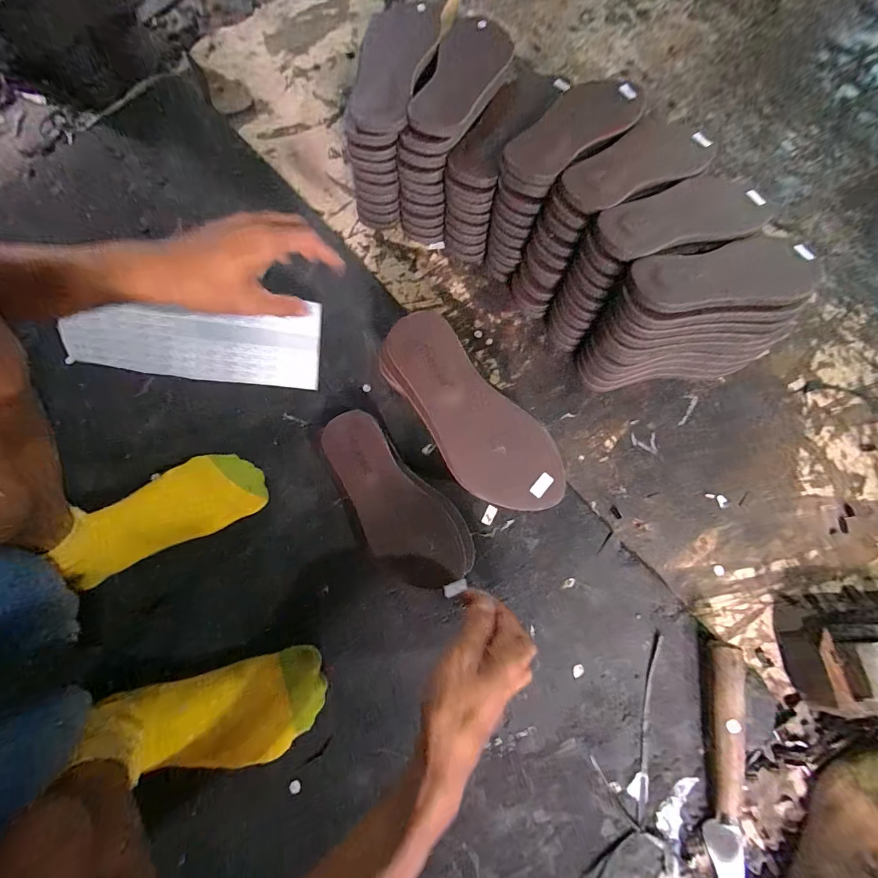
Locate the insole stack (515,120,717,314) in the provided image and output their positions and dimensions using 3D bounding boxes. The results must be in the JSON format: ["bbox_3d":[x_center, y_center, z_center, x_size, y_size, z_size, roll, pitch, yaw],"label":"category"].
[{"bbox_3d":[0.224,-0.299,0.535,0.272,0.163,0.090,-38,78,-10],"label":"insole stack"}]

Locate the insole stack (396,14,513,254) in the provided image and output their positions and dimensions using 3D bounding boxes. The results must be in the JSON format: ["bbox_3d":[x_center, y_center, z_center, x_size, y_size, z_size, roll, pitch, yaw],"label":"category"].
[{"bbox_3d":[0.022,-0.431,0.574,0.076,0.155,0.236,26,76,7],"label":"insole stack"}]

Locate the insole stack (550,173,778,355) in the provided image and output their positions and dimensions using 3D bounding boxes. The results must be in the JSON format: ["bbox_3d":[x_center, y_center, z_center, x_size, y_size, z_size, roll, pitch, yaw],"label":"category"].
[{"bbox_3d":[0.268,-0.230,0.517,0.254,0.162,0.090,-25,76,-7],"label":"insole stack"}]

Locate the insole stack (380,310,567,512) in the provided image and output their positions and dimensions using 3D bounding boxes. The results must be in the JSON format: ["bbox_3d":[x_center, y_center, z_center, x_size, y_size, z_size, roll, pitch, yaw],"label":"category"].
[{"bbox_3d":[0.030,-0.022,0.407,0.094,0.013,0.234,-43,85,13],"label":"insole stack"}]

